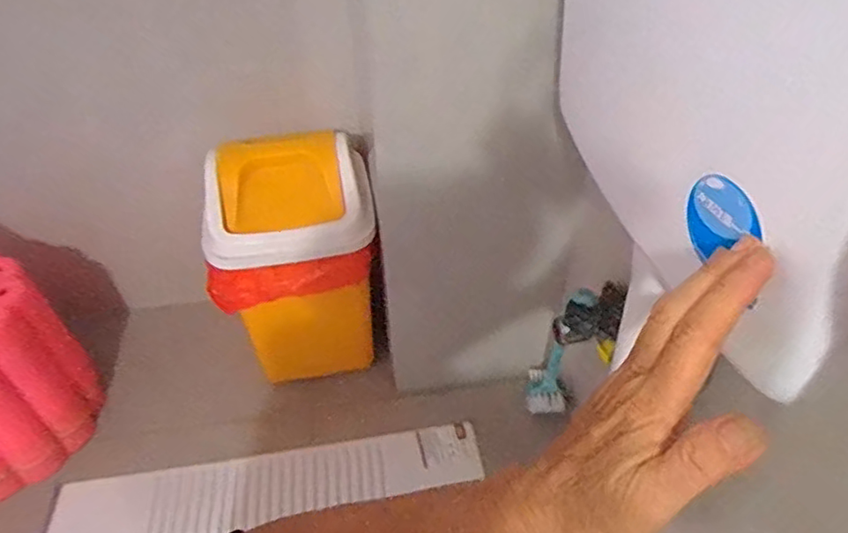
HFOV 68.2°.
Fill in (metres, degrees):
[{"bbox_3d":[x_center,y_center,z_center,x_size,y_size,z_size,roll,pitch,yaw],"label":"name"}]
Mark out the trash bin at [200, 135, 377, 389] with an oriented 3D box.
[{"bbox_3d":[-0.171,0.029,0.878,0.216,0.366,0.172,-10,43,-9],"label":"trash bin"}]

